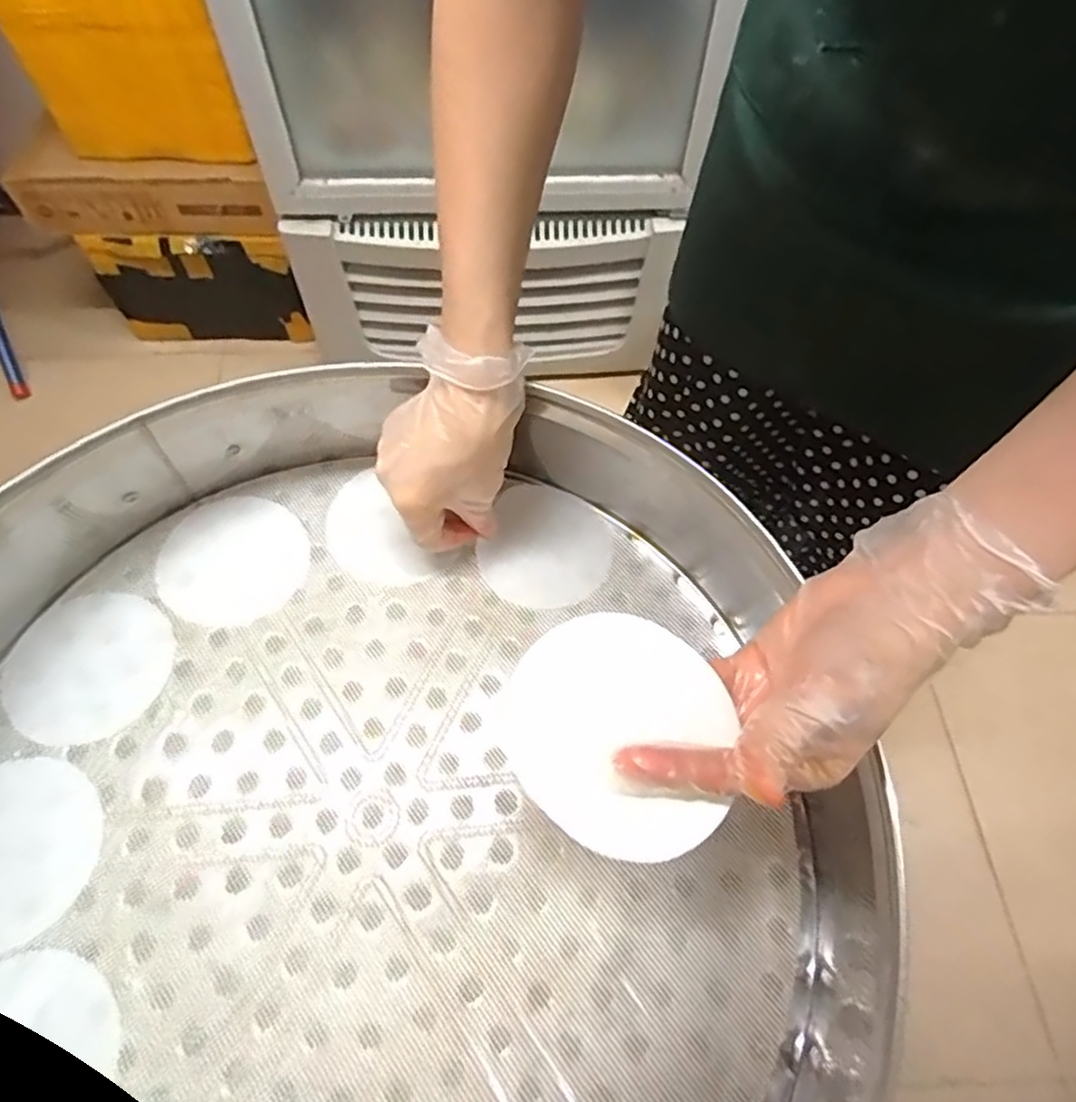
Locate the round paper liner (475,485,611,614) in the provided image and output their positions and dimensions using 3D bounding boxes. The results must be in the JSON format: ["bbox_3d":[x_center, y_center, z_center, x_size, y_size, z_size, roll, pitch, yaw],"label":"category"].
[{"bbox_3d":[0.006,-0.002,0.475,0.085,0.005,0.089,2,67,-4],"label":"round paper liner"}]

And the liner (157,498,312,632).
[{"bbox_3d":[-0.208,0.006,0.464,0.093,0.004,0.094,2,63,-5],"label":"liner"}]

